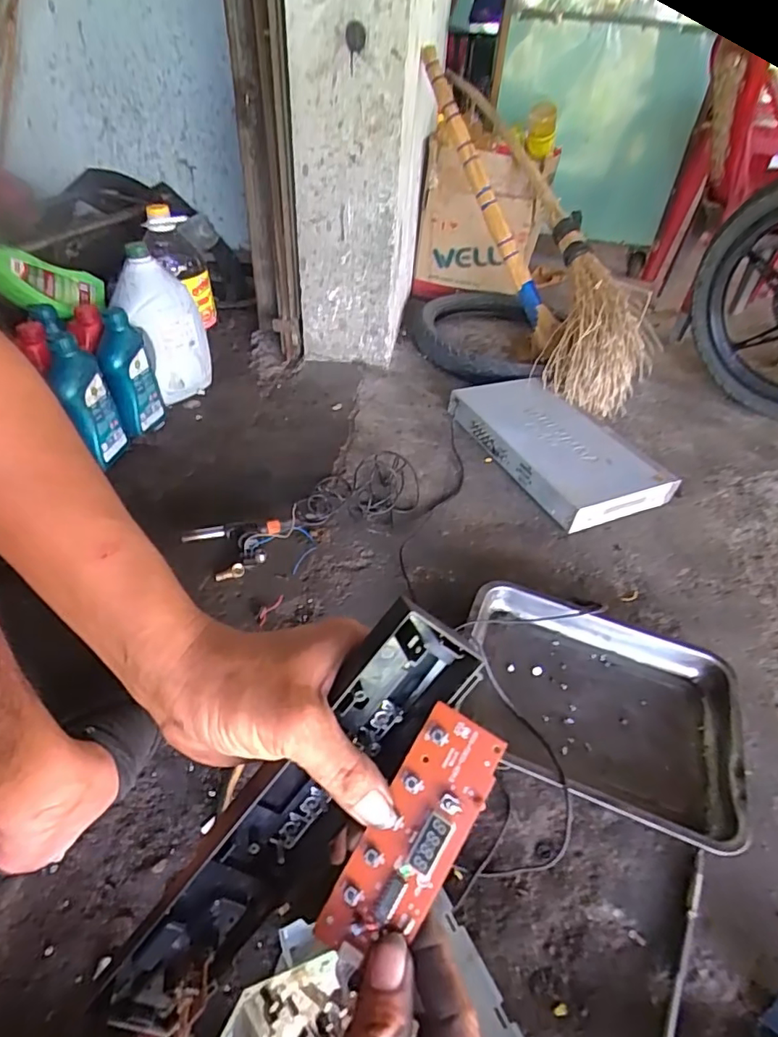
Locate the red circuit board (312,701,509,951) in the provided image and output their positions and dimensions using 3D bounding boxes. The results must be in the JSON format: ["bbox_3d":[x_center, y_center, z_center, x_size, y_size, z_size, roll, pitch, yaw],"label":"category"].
[{"bbox_3d":[0.012,0.150,0.255,0.043,0.009,0.115,30,80,24],"label":"red circuit board"}]

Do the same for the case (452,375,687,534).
[{"bbox_3d":[0.338,-0.155,1.123,0.261,0.061,0.445,-18,47,-24],"label":"case"}]

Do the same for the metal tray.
[{"bbox_3d":[0.266,0.234,0.701,0.340,0.045,0.277,16,44,12],"label":"metal tray"}]

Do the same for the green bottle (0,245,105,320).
[{"bbox_3d":[-0.671,-0.451,1.043,0.102,0.089,0.231,37,25,30],"label":"green bottle"}]

